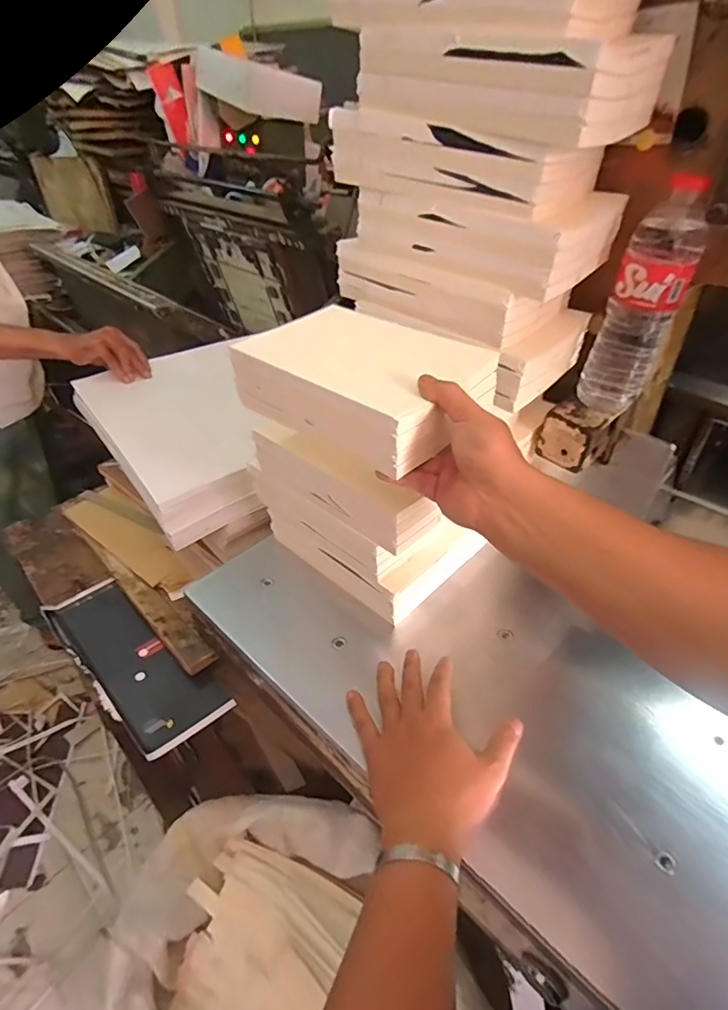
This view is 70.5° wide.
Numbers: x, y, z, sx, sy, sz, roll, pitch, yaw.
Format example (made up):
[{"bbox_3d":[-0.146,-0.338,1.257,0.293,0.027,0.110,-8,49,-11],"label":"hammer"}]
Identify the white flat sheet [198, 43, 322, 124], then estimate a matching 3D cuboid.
[{"bbox_3d":[-0.281,-1.122,1.387,0.326,0.100,0.057,11,38,-10],"label":"white flat sheet"}]

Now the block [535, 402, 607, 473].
[{"bbox_3d":[0.244,-0.084,0.606,0.064,0.060,0.051,29,48,32],"label":"block"}]

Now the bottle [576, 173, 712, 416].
[{"bbox_3d":[0.289,-0.203,0.537,0.077,0.218,0.061,16,42,20],"label":"bottle"}]

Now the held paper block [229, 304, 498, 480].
[{"bbox_3d":[-0.002,-0.119,0.506,0.211,0.071,0.144,28,47,31],"label":"held paper block"}]

